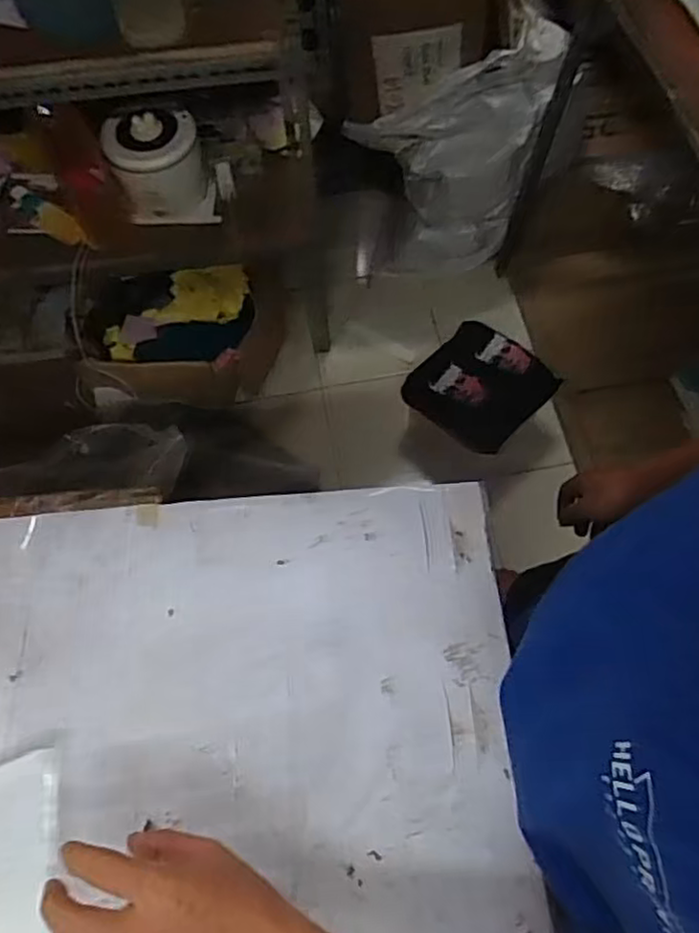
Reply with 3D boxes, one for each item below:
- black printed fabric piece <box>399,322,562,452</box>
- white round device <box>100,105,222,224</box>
[{"bbox_3d":[0.267,-0.167,1.377,0.228,0.069,0.251,39,73,18],"label":"black printed fabric piece"},{"bbox_3d":[-0.337,-0.545,1.217,0.154,0.165,0.150,-1,65,2],"label":"white round device"}]

